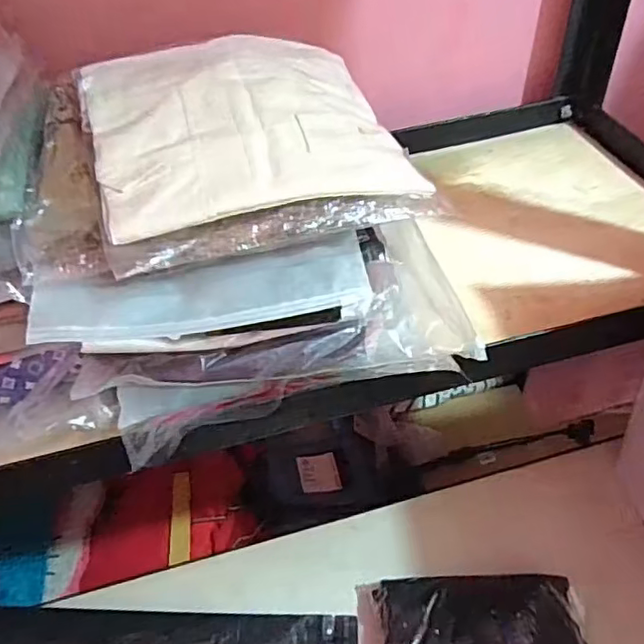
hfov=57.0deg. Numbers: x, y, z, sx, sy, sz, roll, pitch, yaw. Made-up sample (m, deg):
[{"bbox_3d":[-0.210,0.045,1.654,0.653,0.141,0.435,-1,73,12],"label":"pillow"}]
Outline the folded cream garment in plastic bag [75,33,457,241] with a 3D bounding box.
[{"bbox_3d":[-0.064,-0.167,0.484,0.239,0.033,0.260,-15,47,-9],"label":"folded cream garment in plastic bag"}]

